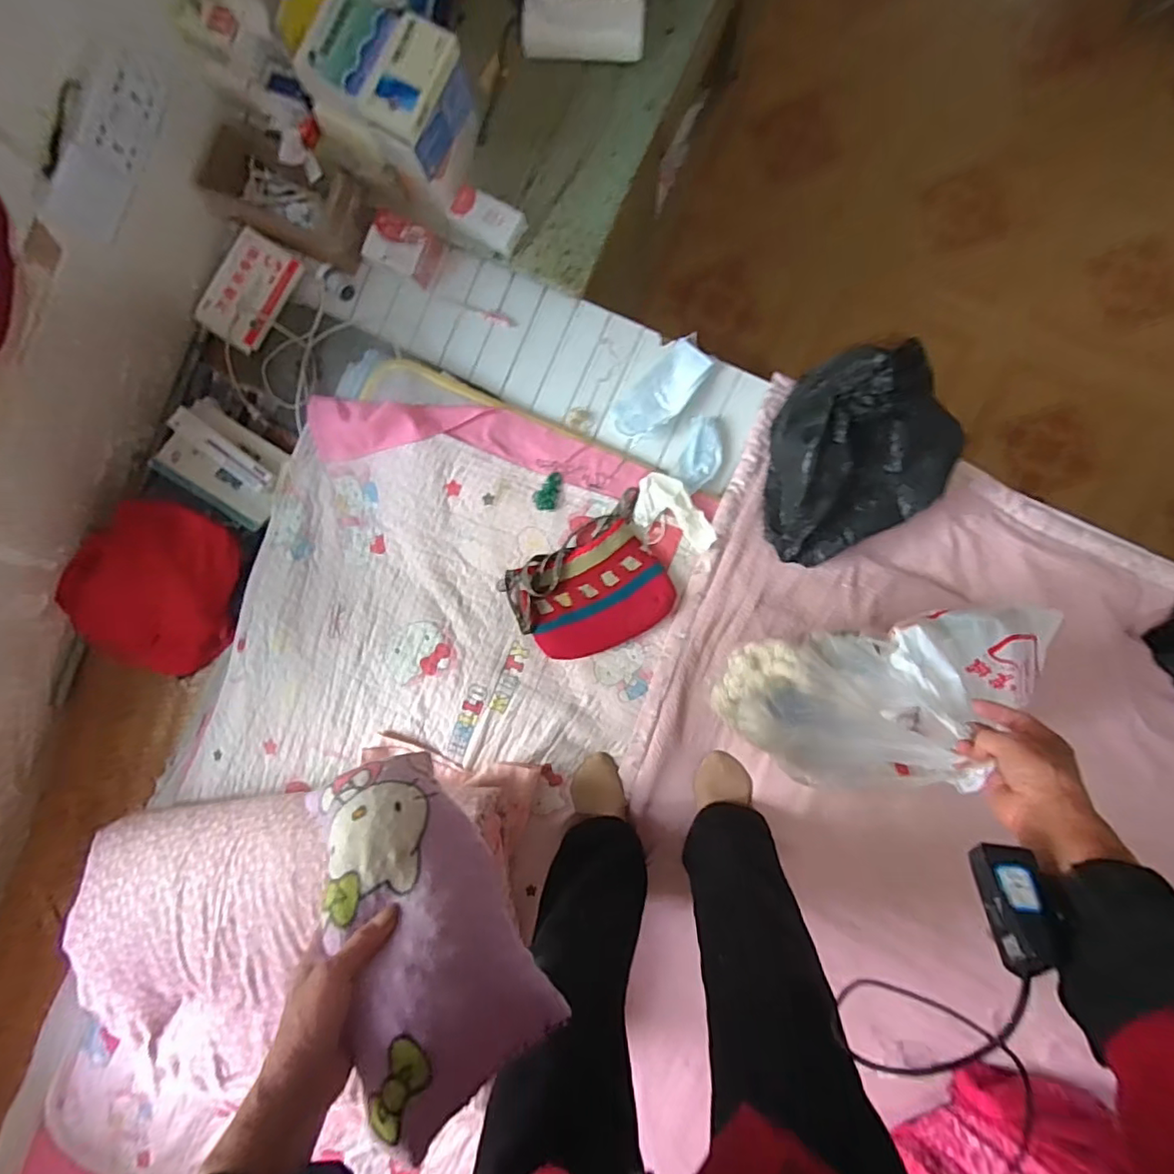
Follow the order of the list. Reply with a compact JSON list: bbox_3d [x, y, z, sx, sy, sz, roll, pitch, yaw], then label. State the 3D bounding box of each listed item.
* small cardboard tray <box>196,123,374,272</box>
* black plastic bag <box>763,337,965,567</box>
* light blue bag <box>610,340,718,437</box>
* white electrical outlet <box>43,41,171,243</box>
[{"bbox_3d":[-0.463,-0.604,0.875,0.243,0.094,0.113,19,94,2],"label":"small cardboard tray"},{"bbox_3d":[0.384,-0.197,0.813,0.291,0.154,0.252,-27,91,4],"label":"black plastic bag"},{"bbox_3d":[0.121,-0.310,0.907,0.172,0.029,0.081,-44,90,5],"label":"light blue bag"},{"bbox_3d":[-0.604,-0.560,0.728,0.028,0.076,0.225,23,94,2],"label":"white electrical outlet"}]

